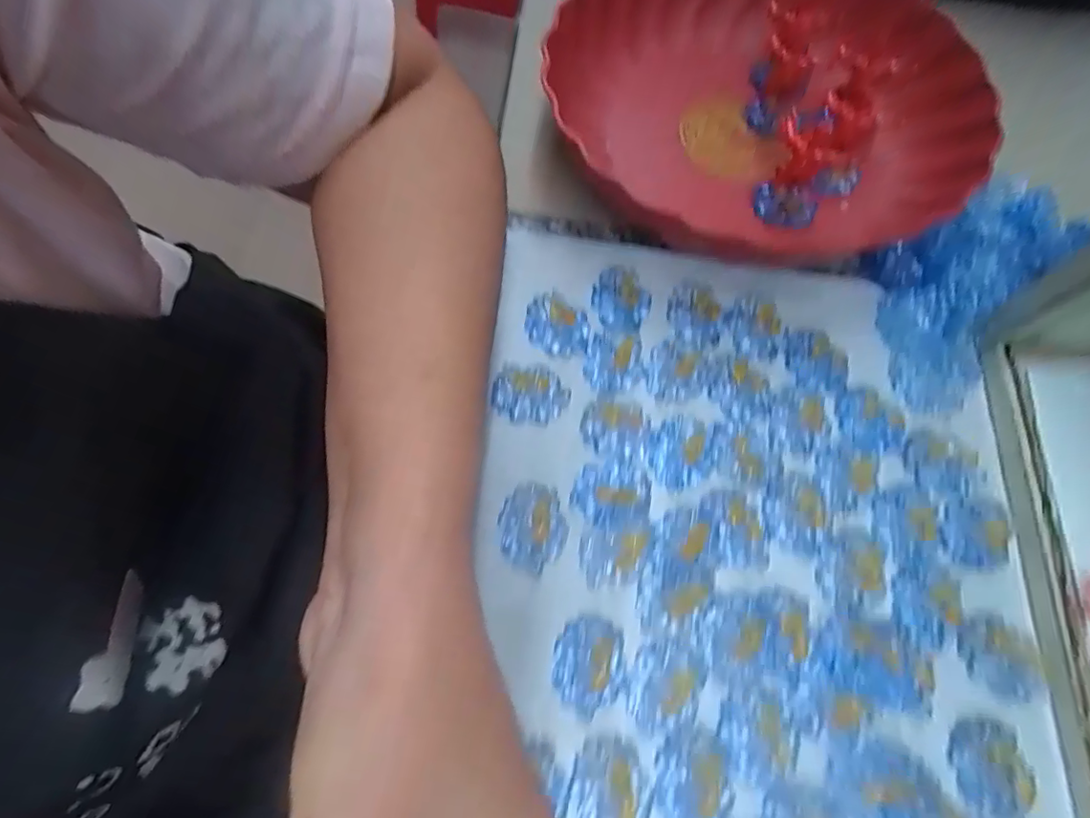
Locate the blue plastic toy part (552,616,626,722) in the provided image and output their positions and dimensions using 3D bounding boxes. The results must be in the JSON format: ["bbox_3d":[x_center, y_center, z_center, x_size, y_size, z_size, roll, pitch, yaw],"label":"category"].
[{"bbox_3d":[0.019,0.110,0.228,0.030,0.005,0.038,4,68,1],"label":"blue plastic toy part"}]

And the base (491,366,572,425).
[{"bbox_3d":[-0.007,-0.008,0.272,0.038,0.006,0.030,10,68,3],"label":"base"}]

